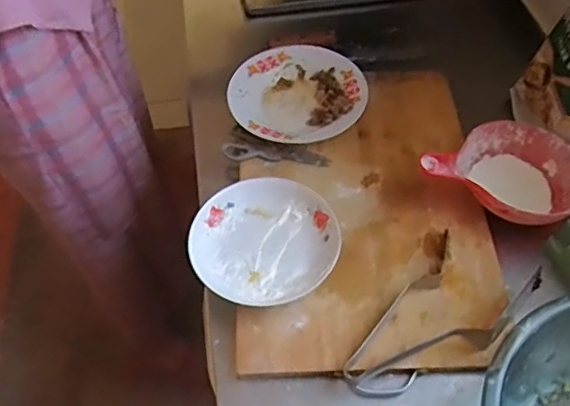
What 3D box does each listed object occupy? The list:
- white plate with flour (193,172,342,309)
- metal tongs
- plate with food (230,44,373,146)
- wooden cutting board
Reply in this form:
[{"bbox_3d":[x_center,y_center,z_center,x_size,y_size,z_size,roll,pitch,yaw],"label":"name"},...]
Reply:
[{"bbox_3d":[-0.025,0.050,0.775,0.186,0.036,0.182,-1,54,2],"label":"white plate with flour"},{"bbox_3d":[0.182,0.134,0.697,0.126,0.049,0.244,33,61,24],"label":"metal tongs"},{"bbox_3d":[0.016,-0.170,0.939,0.200,0.040,0.191,-1,54,2],"label":"plate with food"},{"bbox_3d":[0.104,-0.012,0.832,0.337,0.031,0.500,-2,54,1],"label":"wooden cutting board"}]

